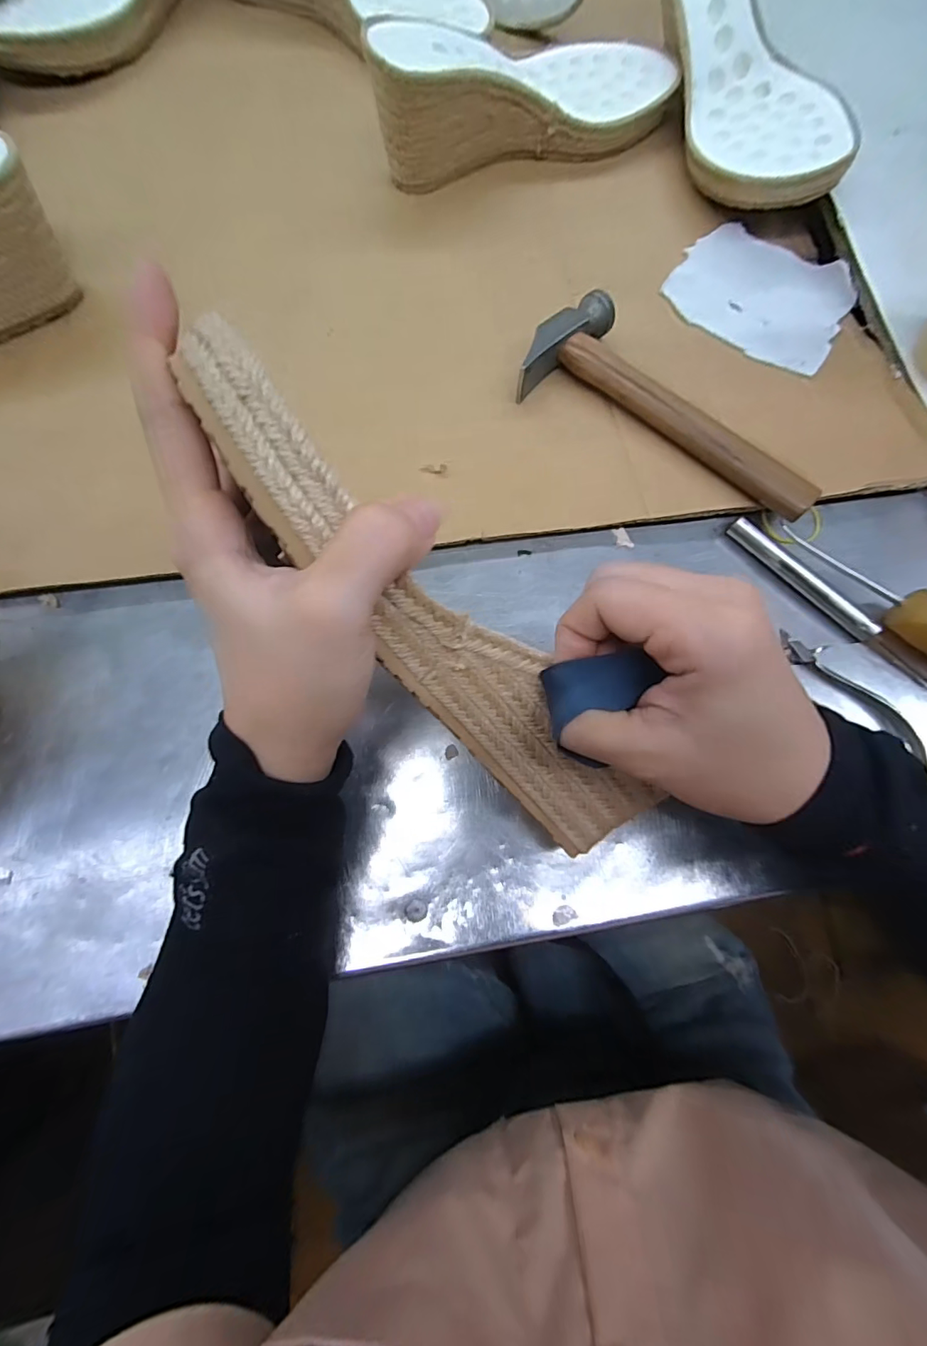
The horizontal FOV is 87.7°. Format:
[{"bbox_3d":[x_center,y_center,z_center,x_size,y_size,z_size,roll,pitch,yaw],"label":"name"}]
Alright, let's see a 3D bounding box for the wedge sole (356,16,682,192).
[{"bbox_3d":[0.045,-0.439,0.347,0.245,0.085,0.088,-22,77,-8],"label":"wedge sole"}]

